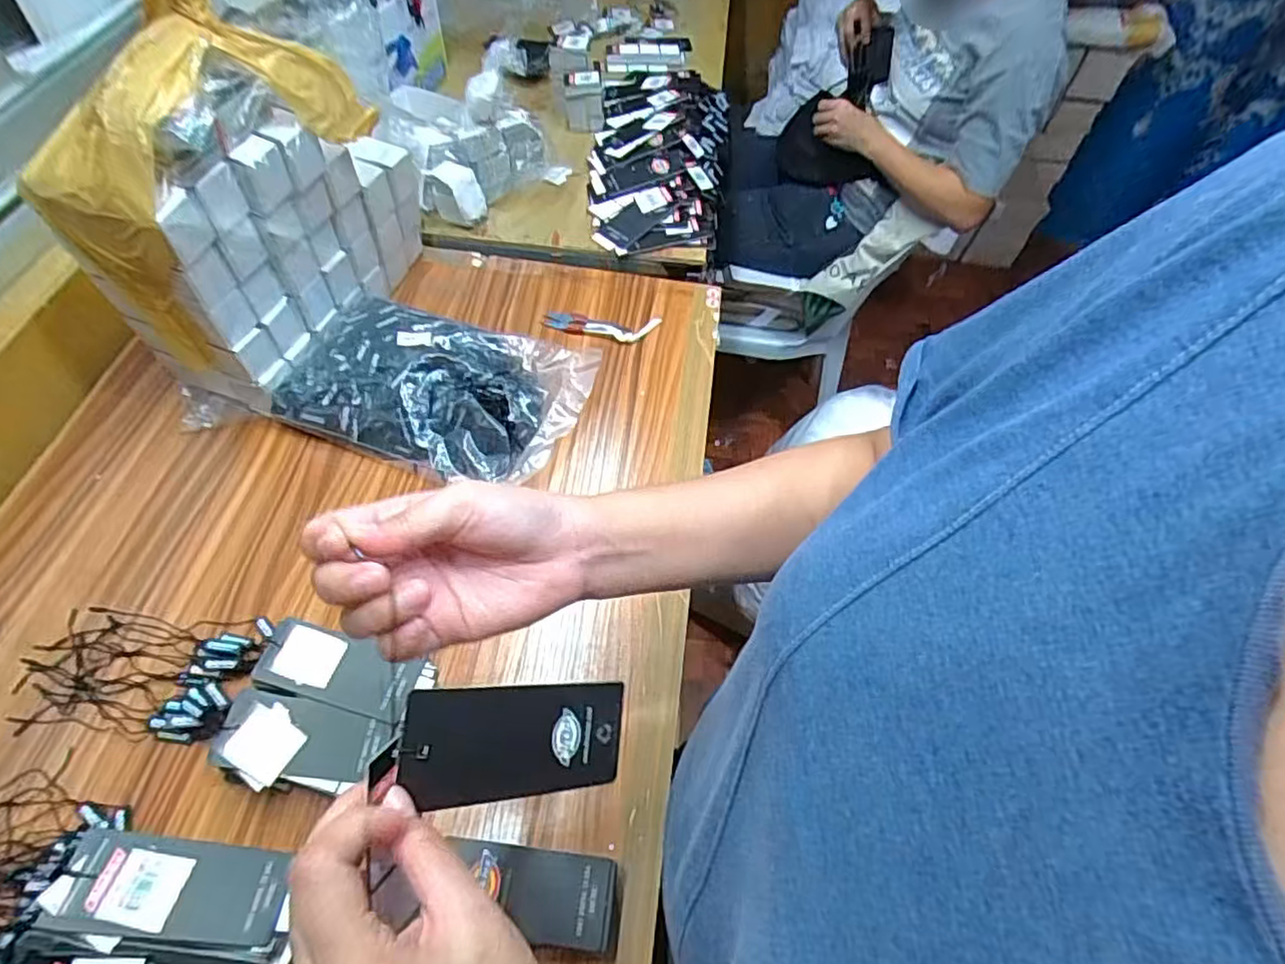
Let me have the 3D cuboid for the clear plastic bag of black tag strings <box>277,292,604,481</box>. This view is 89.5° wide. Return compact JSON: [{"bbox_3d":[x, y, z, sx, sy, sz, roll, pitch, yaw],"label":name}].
[{"bbox_3d":[-0.199,-0.092,0.630,0.280,0.059,0.179,10,57,4],"label":"clear plastic bag of black tag strings"}]

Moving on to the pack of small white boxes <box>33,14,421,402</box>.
[{"bbox_3d":[-0.329,-0.249,0.595,0.117,0.279,0.303,31,61,17],"label":"pack of small white boxes"}]

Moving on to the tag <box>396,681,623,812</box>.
[{"bbox_3d":[-0.055,0.116,0.292,0.105,0.004,0.048,11,81,-35],"label":"tag"}]

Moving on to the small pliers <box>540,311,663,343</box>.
[{"bbox_3d":[-0.046,-0.173,0.726,0.129,0.012,0.036,3,57,-1],"label":"small pliers"}]

